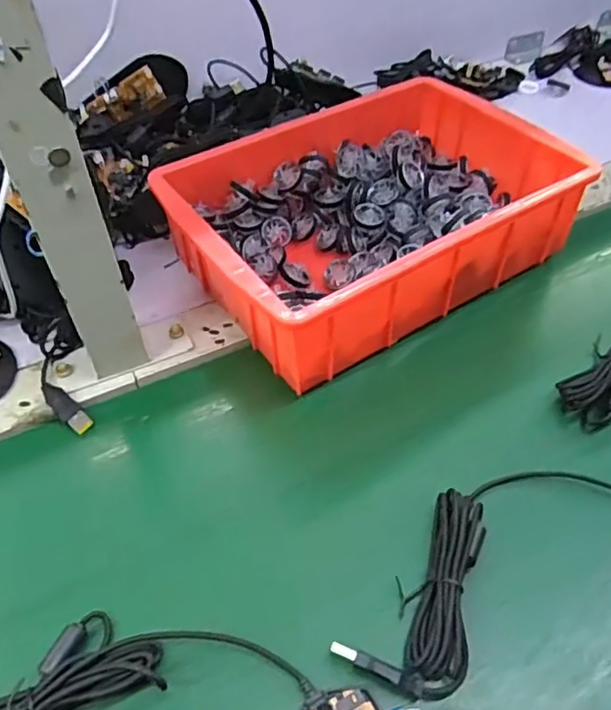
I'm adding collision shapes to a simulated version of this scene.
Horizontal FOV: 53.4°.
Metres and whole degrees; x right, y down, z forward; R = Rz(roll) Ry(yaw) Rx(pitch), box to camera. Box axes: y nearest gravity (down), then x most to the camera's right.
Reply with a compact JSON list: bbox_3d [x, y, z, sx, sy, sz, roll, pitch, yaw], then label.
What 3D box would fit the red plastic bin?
[{"bbox_3d":[0.048,-0.114,0.492,0.290,0.083,0.203,-27,54,-21],"label":"red plastic bin"}]

